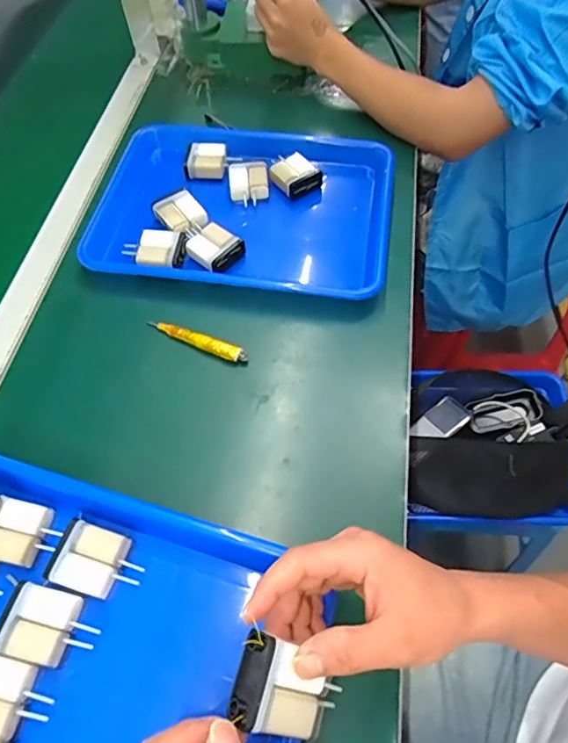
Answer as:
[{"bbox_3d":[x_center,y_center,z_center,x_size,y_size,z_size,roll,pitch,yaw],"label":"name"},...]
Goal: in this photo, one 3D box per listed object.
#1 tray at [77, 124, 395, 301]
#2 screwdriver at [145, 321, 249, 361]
[{"bbox_3d":[-0.046,-0.197,0.604,0.338,0.032,0.253,8,60,7],"label":"tray"},{"bbox_3d":[-0.089,-0.031,0.520,0.111,0.011,0.018,19,62,14],"label":"screwdriver"}]

